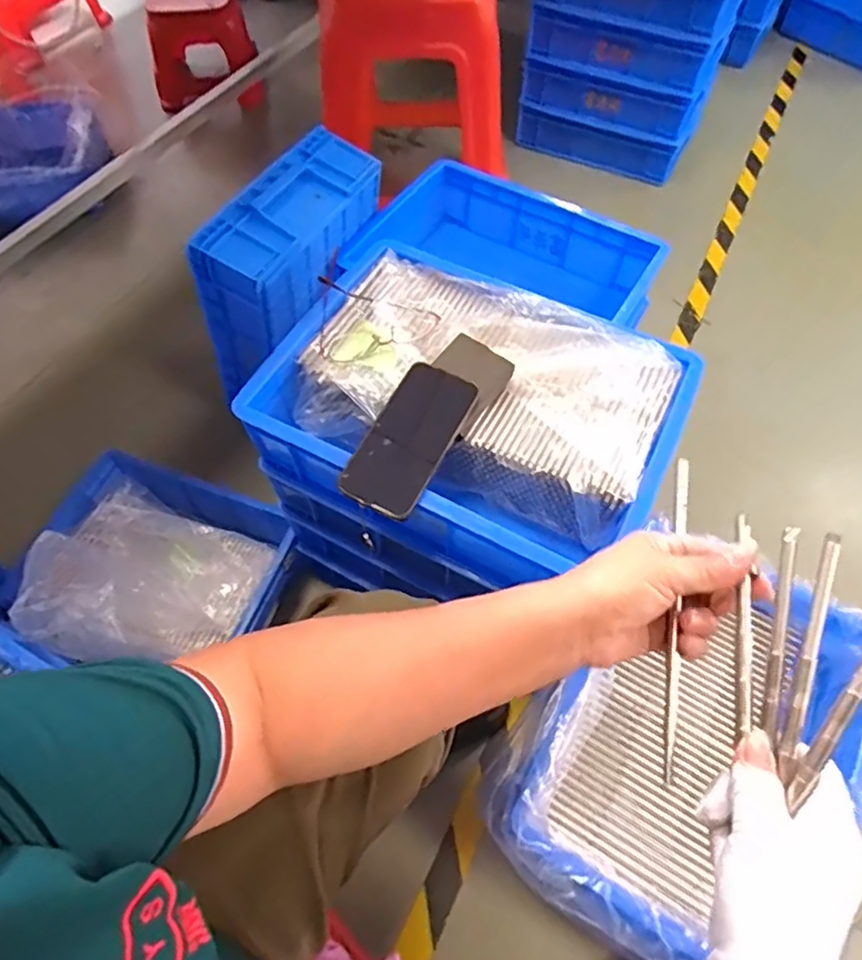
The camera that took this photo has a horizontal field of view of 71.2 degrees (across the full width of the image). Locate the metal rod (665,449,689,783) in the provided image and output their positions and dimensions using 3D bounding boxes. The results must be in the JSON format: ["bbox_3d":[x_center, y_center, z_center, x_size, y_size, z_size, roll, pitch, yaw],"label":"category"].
[{"bbox_3d":[0.162,0.085,0.398,0.009,0.008,0.209,9,72,5],"label":"metal rod"}]

